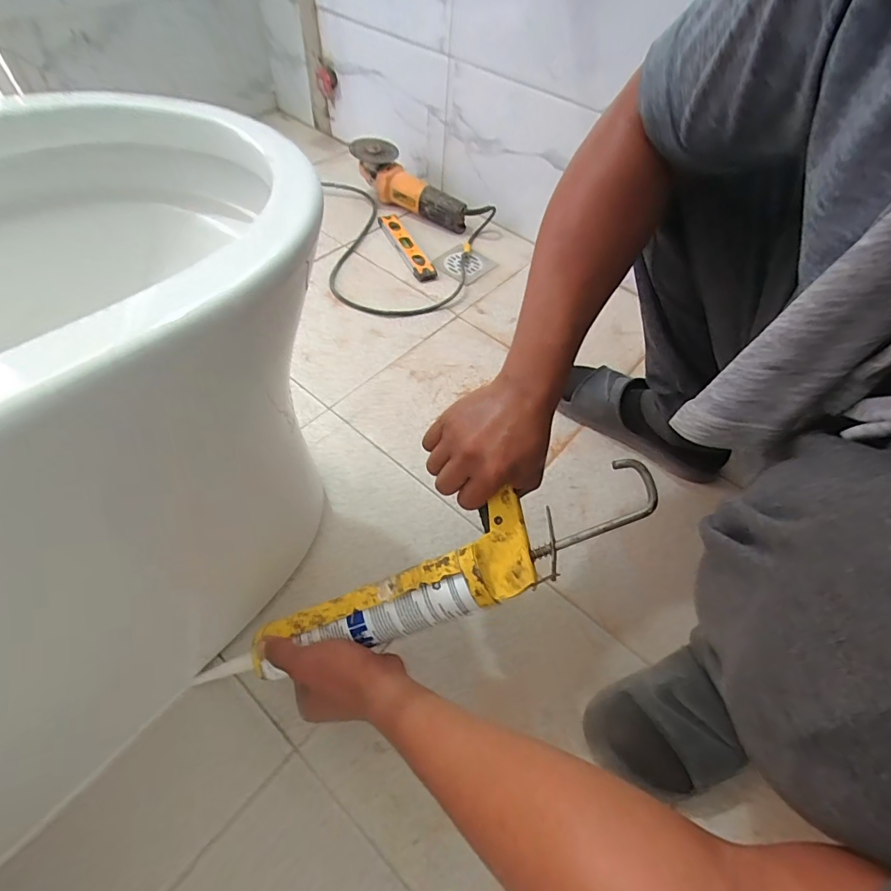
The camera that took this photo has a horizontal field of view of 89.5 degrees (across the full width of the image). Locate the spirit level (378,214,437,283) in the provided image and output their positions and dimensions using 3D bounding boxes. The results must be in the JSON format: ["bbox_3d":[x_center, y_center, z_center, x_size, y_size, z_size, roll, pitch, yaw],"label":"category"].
[{"bbox_3d":[-0.080,-0.407,0.909,0.045,0.018,0.223,-21,59,-17],"label":"spirit level"}]

